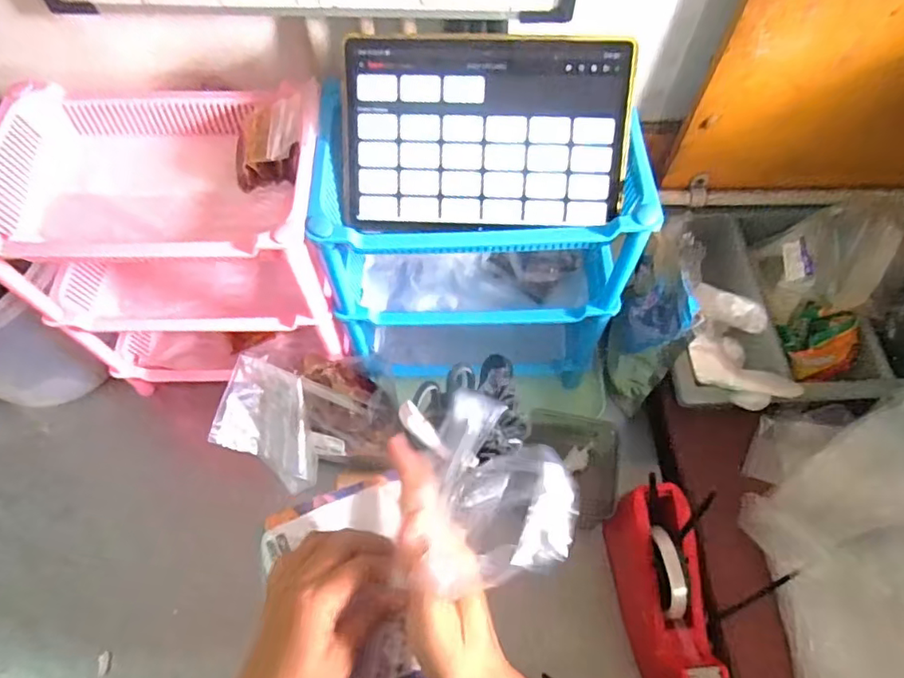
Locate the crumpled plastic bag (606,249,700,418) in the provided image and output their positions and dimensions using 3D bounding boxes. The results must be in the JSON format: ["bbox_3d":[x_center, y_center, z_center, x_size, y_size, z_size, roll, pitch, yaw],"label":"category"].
[{"bbox_3d":[0.233,-0.015,0.699,0.044,0.211,0.150,3,61,1],"label":"crumpled plastic bag"}]

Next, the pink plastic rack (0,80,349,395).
[{"bbox_3d":[-0.279,-0.091,0.659,0.295,0.338,0.189,0,61,-1],"label":"pink plastic rack"}]

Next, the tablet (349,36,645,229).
[{"bbox_3d":[0.030,-0.184,0.519,0.256,0.166,0.006,2,17,3],"label":"tablet"}]

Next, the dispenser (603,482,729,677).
[{"bbox_3d":[0.228,0.266,0.616,0.073,0.103,0.194,-5,61,-4],"label":"dispenser"}]

